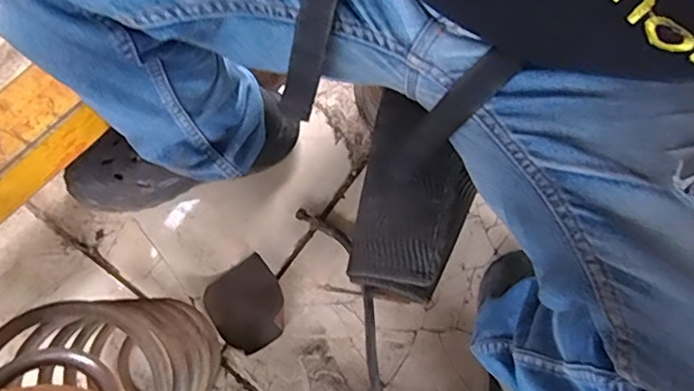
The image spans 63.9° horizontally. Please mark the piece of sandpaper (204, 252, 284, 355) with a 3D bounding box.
[{"bbox_3d":[-0.121,0.135,0.683,0.089,0.008,0.100,-35,79,-8],"label":"piece of sandpaper"}]

